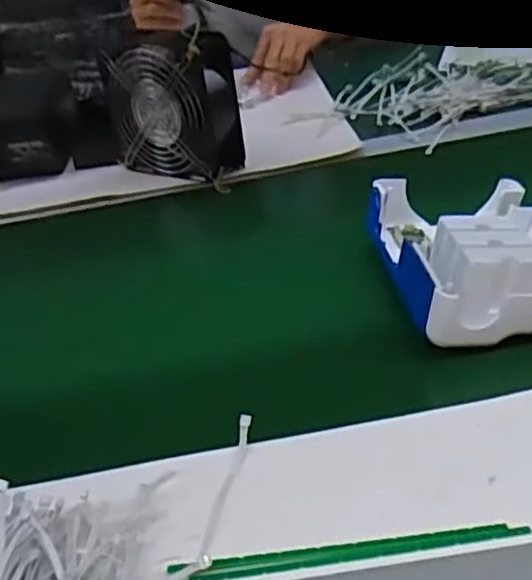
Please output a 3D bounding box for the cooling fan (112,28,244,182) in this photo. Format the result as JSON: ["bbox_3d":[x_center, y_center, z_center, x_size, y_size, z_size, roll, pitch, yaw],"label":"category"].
[{"bbox_3d":[-0.103,-0.205,0.773,0.147,0.149,0.066,14,41,28],"label":"cooling fan"}]

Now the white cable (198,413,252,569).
[{"bbox_3d":[-0.023,0.122,0.430,0.012,0.019,0.098,6,51,18],"label":"white cable"}]

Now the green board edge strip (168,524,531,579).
[{"bbox_3d":[0.046,0.144,0.390,0.194,0.004,0.015,-8,35,0],"label":"green board edge strip"}]

